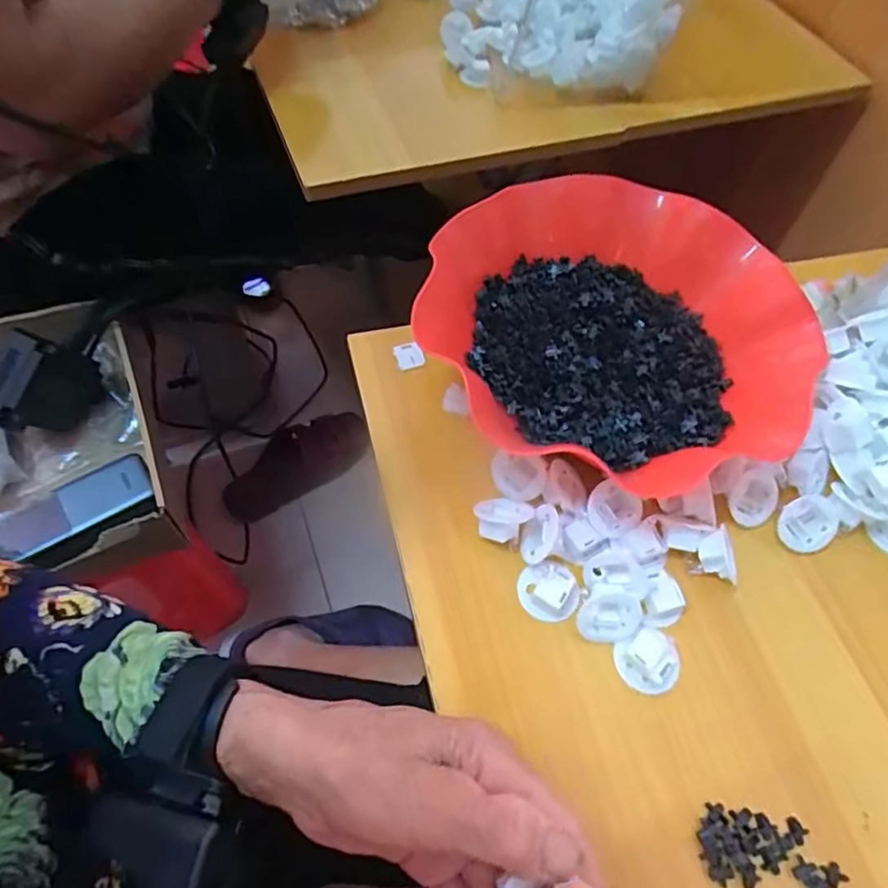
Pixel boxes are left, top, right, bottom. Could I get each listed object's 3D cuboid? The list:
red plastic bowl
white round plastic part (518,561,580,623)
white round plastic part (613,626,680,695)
[{"bbox_3d":[0.100,-0.061,0.365,0.217,0.067,0.196,36,63,18],"label":"red plastic bowl"},{"bbox_3d":[0.055,0.077,0.325,0.030,0.014,0.029,2,58,-2],"label":"white round plastic part"},{"bbox_3d":[0.102,0.108,0.310,0.027,0.014,0.029,2,58,-2],"label":"white round plastic part"}]

